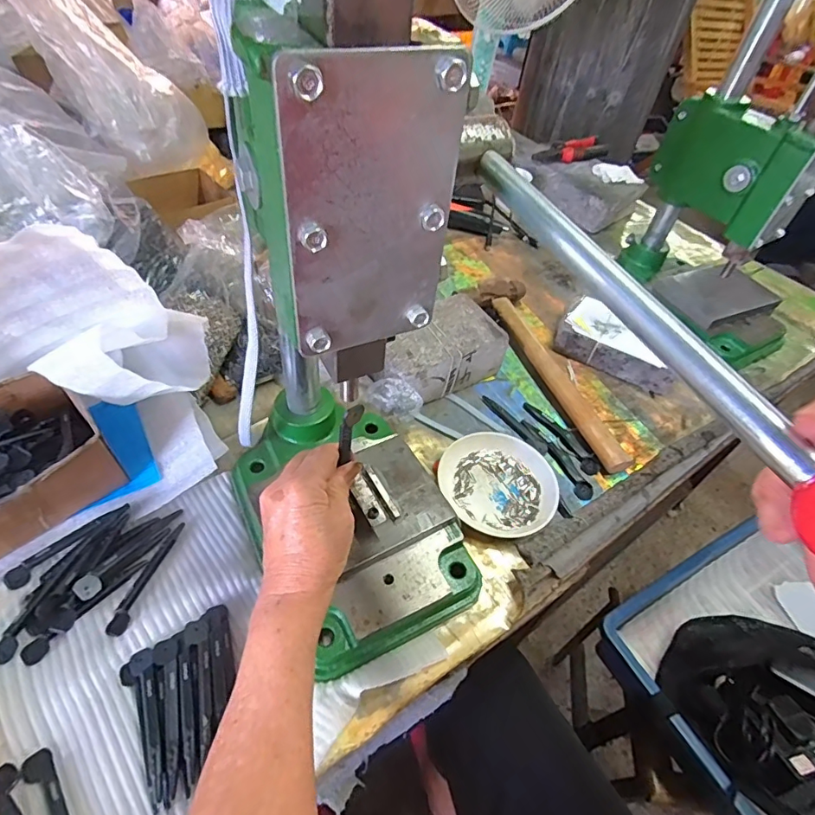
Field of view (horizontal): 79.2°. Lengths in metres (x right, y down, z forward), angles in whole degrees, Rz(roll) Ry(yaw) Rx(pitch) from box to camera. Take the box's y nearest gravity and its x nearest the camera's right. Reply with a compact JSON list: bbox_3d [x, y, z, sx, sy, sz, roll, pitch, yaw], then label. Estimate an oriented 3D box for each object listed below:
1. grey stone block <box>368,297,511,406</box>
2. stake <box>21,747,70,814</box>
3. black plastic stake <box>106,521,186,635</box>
[{"bbox_3d":[0.031,-0.063,0.589,0.155,0.065,0.095,-24,55,-25],"label":"grey stone block"},{"bbox_3d":[-0.216,0.259,0.306,0.016,0.008,0.098,-33,59,-30],"label":"stake"},{"bbox_3d":[-0.219,0.141,0.414,0.016,0.007,0.099,11,48,3],"label":"black plastic stake"}]

